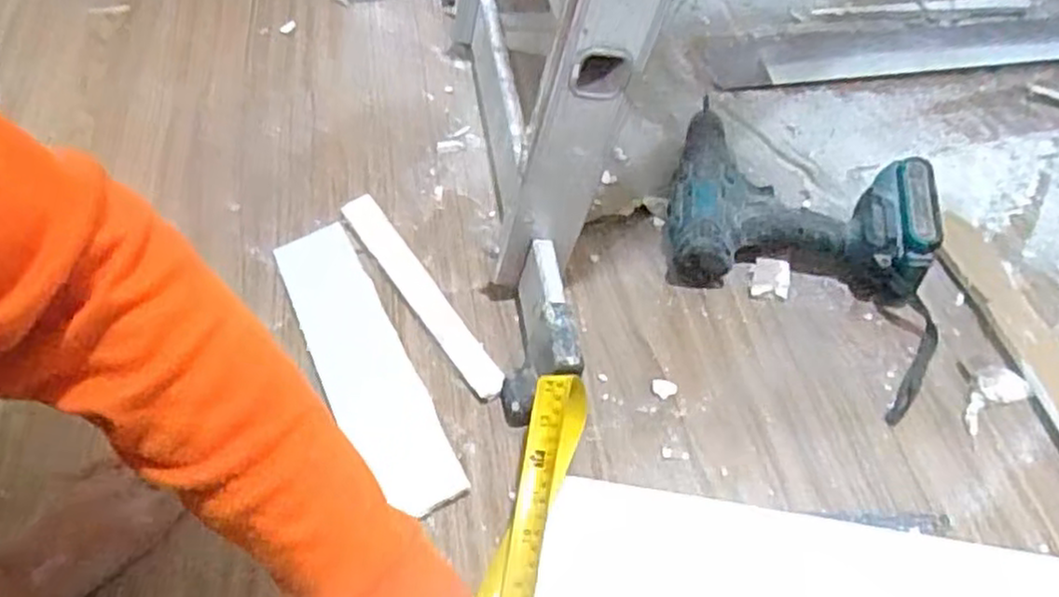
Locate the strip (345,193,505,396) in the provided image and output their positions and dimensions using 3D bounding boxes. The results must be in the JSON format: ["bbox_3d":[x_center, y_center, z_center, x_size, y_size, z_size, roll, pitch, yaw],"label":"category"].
[{"bbox_3d":[-0.097,-0.009,0.651,0.033,0.011,0.247,-31,59,-19],"label":"strip"}]

